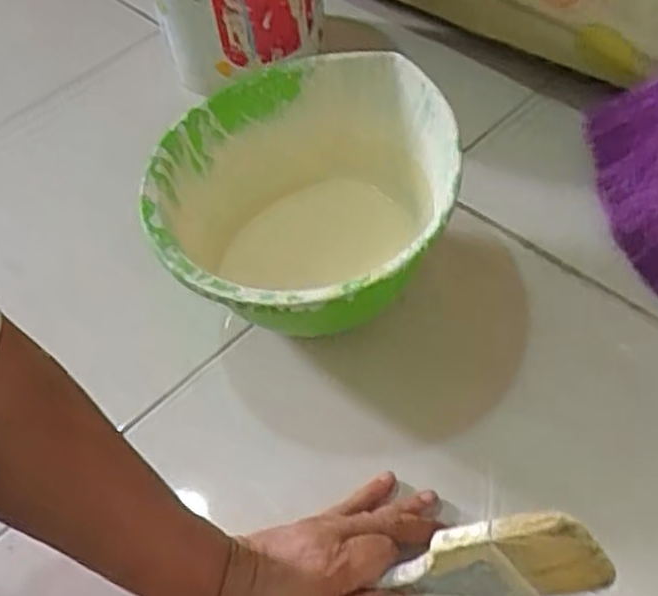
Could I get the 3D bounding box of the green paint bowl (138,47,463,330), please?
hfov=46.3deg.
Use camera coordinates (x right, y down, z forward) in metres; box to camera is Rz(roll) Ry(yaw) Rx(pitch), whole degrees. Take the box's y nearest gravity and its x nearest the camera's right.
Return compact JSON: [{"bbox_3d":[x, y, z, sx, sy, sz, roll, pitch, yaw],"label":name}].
[{"bbox_3d":[-0.016,-0.056,0.599,0.223,0.128,0.247,-1,51,5],"label":"green paint bowl"}]

